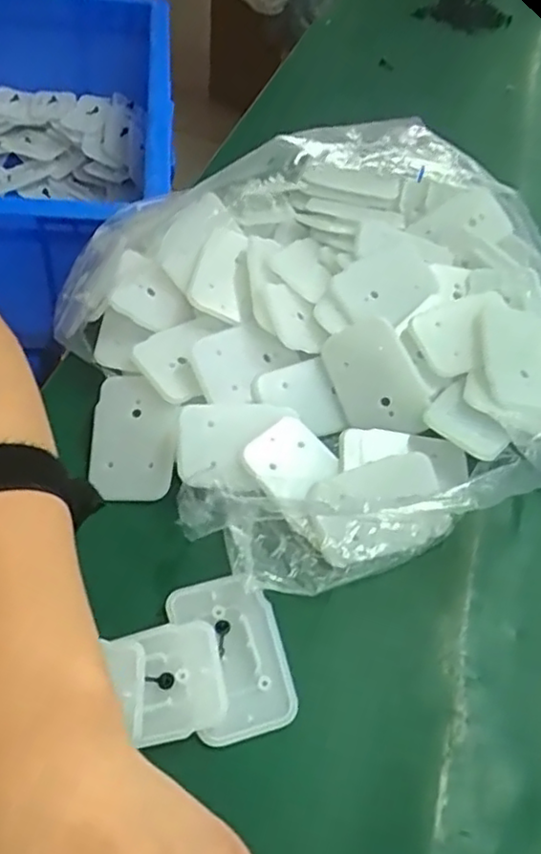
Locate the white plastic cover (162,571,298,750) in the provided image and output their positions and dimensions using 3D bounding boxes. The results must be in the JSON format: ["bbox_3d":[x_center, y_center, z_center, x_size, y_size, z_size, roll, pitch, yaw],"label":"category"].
[{"bbox_3d":[-0.016,0.096,0.285,0.042,0.006,0.068,-12,55,-14],"label":"white plastic cover"}]

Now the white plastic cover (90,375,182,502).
[{"bbox_3d":[-0.070,0.005,0.346,0.047,0.004,0.066,-1,69,14],"label":"white plastic cover"}]

